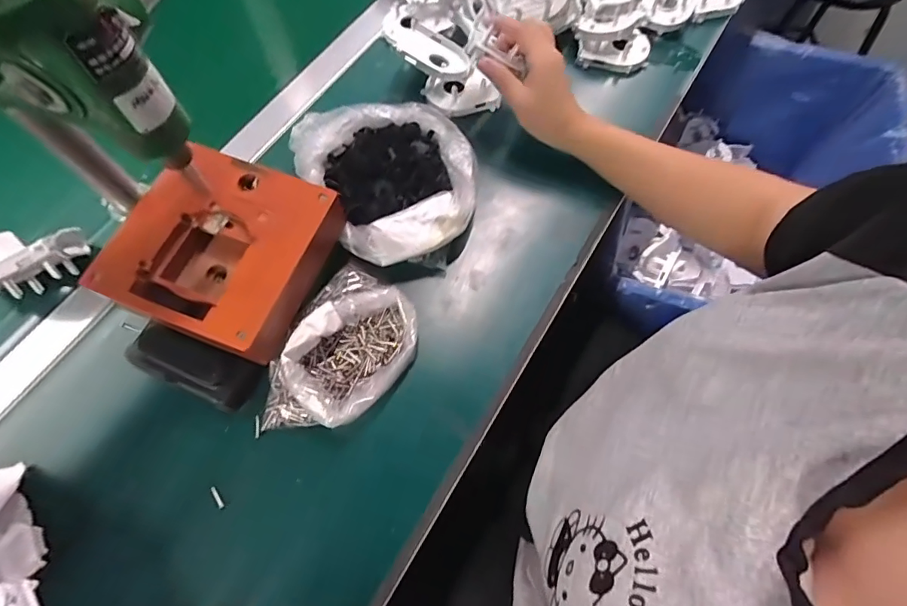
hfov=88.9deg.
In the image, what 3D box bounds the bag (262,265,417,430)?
[{"bbox_3d":[-0.098,0.041,0.393,0.104,0.040,0.148,33,71,13],"label":"bag"}]

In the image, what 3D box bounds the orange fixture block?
[{"bbox_3d":[-0.191,-0.041,0.400,0.160,0.065,0.152,20,69,8],"label":"orange fixture block"}]

